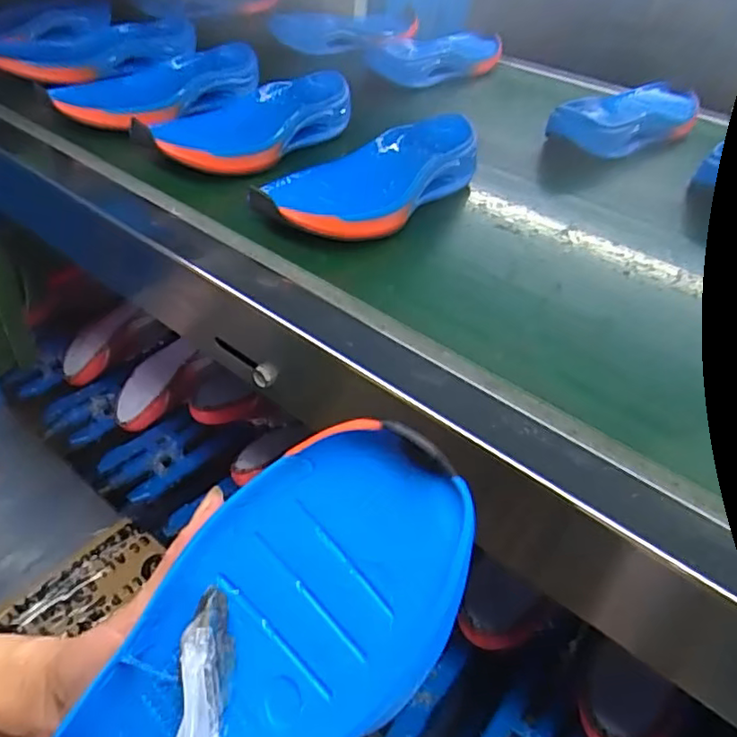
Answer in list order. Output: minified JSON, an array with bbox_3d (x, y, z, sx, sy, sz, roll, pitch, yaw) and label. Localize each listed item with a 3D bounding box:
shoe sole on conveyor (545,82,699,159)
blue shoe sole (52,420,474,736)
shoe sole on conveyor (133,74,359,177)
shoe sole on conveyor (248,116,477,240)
[{"bbox_3d":[0.298,-0.278,0.668,0.093,0.042,0.247,34,49,31],"label":"shoe sole on conveyor"},{"bbox_3d":[-0.062,0.123,0.217,0.247,0.043,0.095,-45,50,2],"label":"blue shoe sole"},{"bbox_3d":[-0.113,-0.233,0.570,0.105,0.046,0.232,24,44,23],"label":"shoe sole on conveyor"},{"bbox_3d":[0.007,-0.156,0.501,0.096,0.044,0.231,27,46,26],"label":"shoe sole on conveyor"}]

